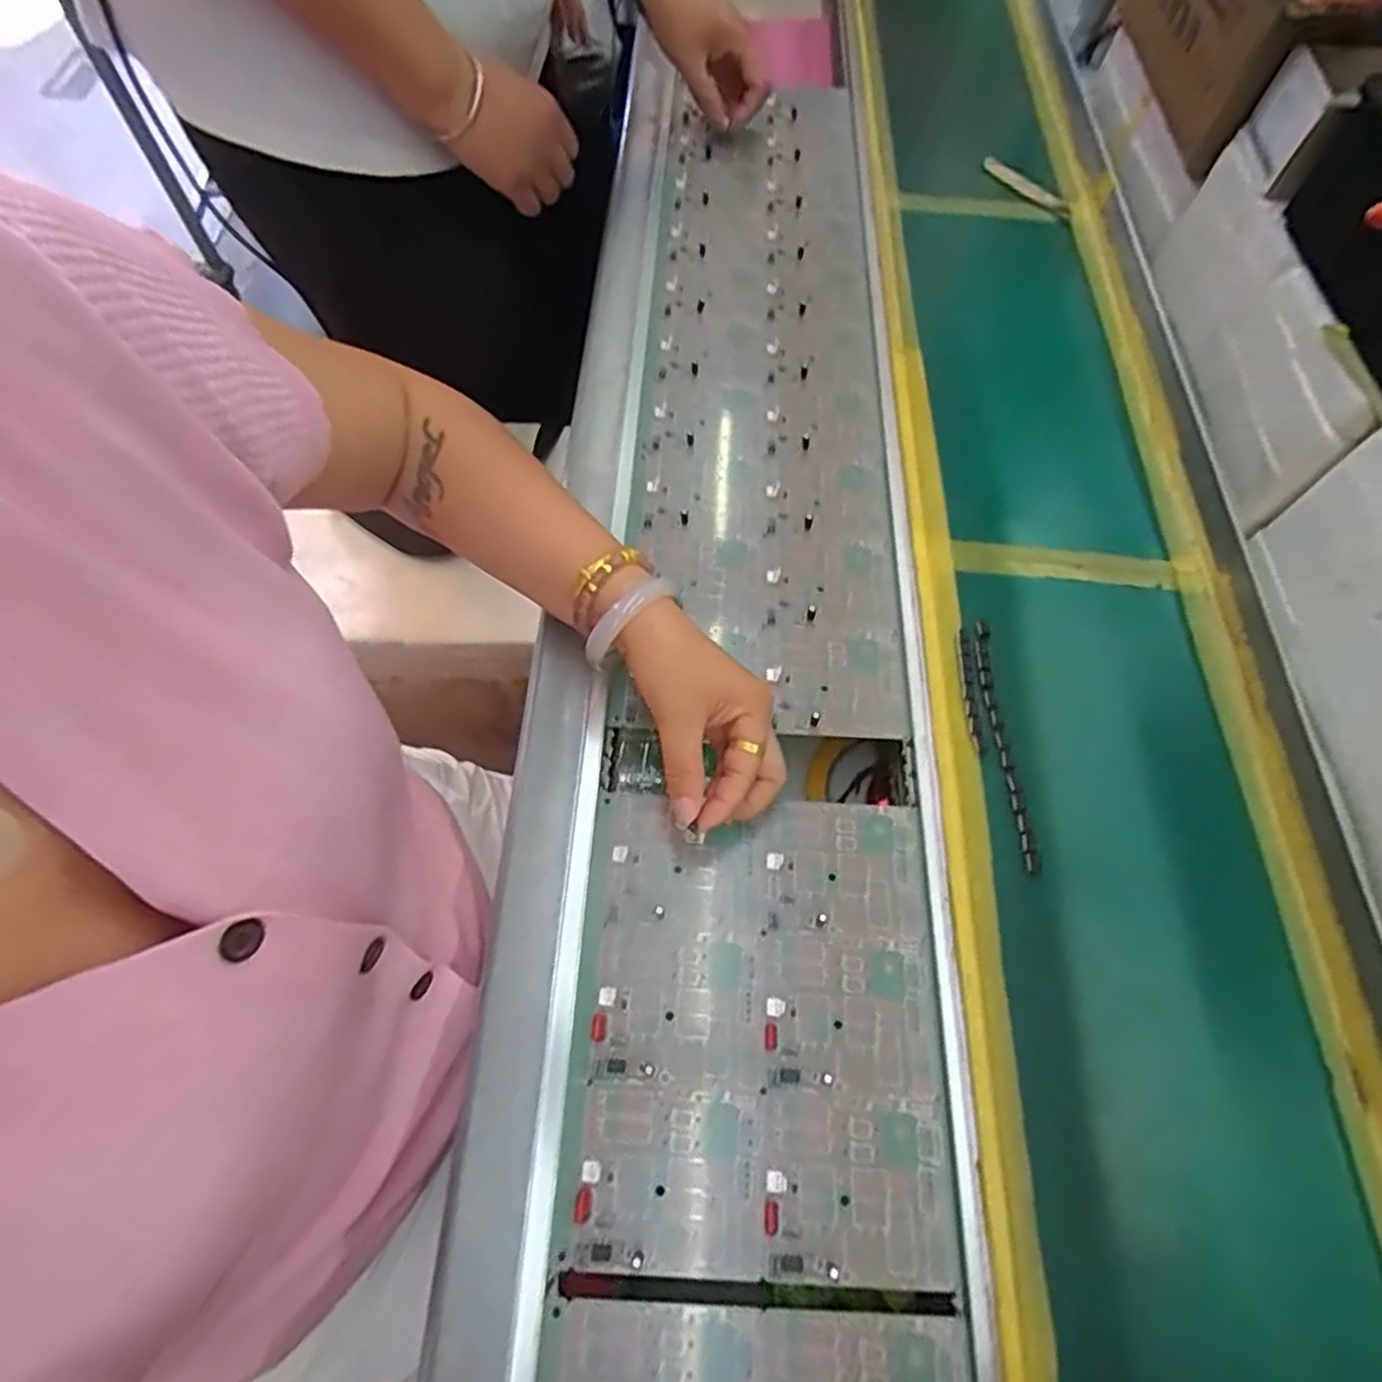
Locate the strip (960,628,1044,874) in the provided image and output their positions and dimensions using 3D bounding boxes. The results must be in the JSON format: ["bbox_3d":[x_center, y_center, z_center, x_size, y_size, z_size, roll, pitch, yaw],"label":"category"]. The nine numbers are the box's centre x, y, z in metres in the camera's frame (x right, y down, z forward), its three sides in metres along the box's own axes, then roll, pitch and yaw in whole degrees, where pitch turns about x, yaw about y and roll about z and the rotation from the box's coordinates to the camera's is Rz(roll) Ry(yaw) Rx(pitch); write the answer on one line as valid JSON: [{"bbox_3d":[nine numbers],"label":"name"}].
[{"bbox_3d":[0.173,0.029,0.420,0.022,0.013,0.149,-1,63,0],"label":"strip"}]

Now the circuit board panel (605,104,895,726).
[{"bbox_3d":[0.057,-0.283,0.592,0.174,0.013,0.691,2,63,2],"label":"circuit board panel"}]

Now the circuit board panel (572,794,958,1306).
[{"bbox_3d":[0.031,0.160,0.366,0.172,0.007,0.212,2,63,2],"label":"circuit board panel"}]

